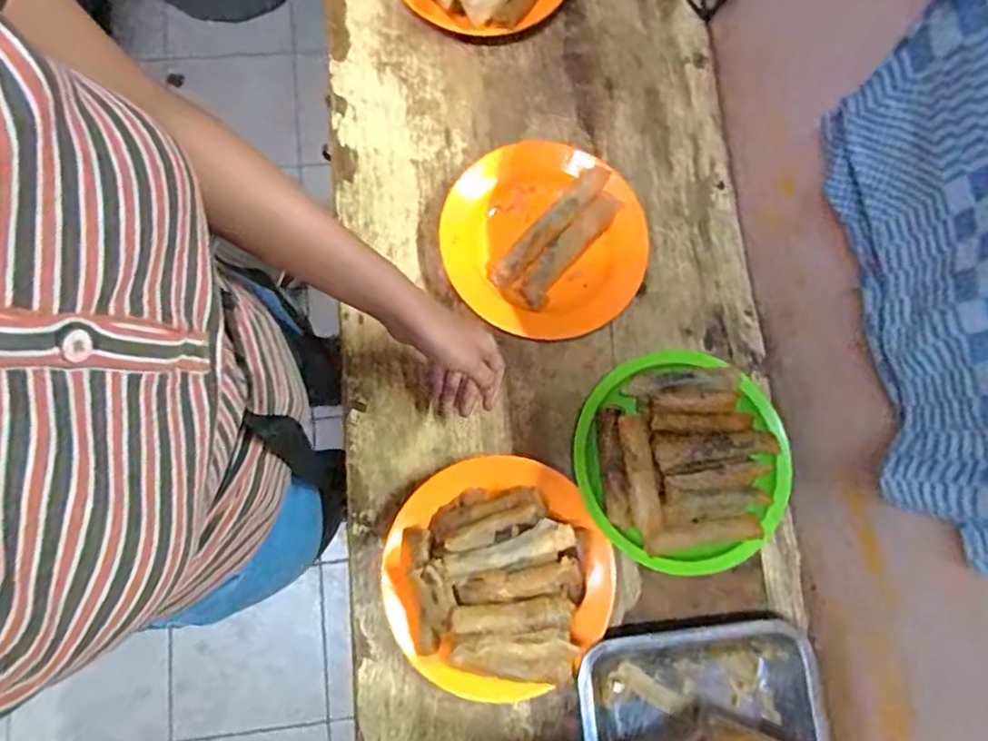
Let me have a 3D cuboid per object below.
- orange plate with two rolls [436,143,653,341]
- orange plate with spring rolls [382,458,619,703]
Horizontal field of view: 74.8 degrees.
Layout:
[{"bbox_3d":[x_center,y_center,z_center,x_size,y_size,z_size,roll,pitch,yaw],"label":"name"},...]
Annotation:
[{"bbox_3d":[0.054,-0.134,0.664,0.199,0.041,0.203,0,79,-1],"label":"orange plate with two rolls"},{"bbox_3d":[-0.001,0.190,0.585,0.206,0.067,0.202,0,79,-1],"label":"orange plate with spring rolls"}]

